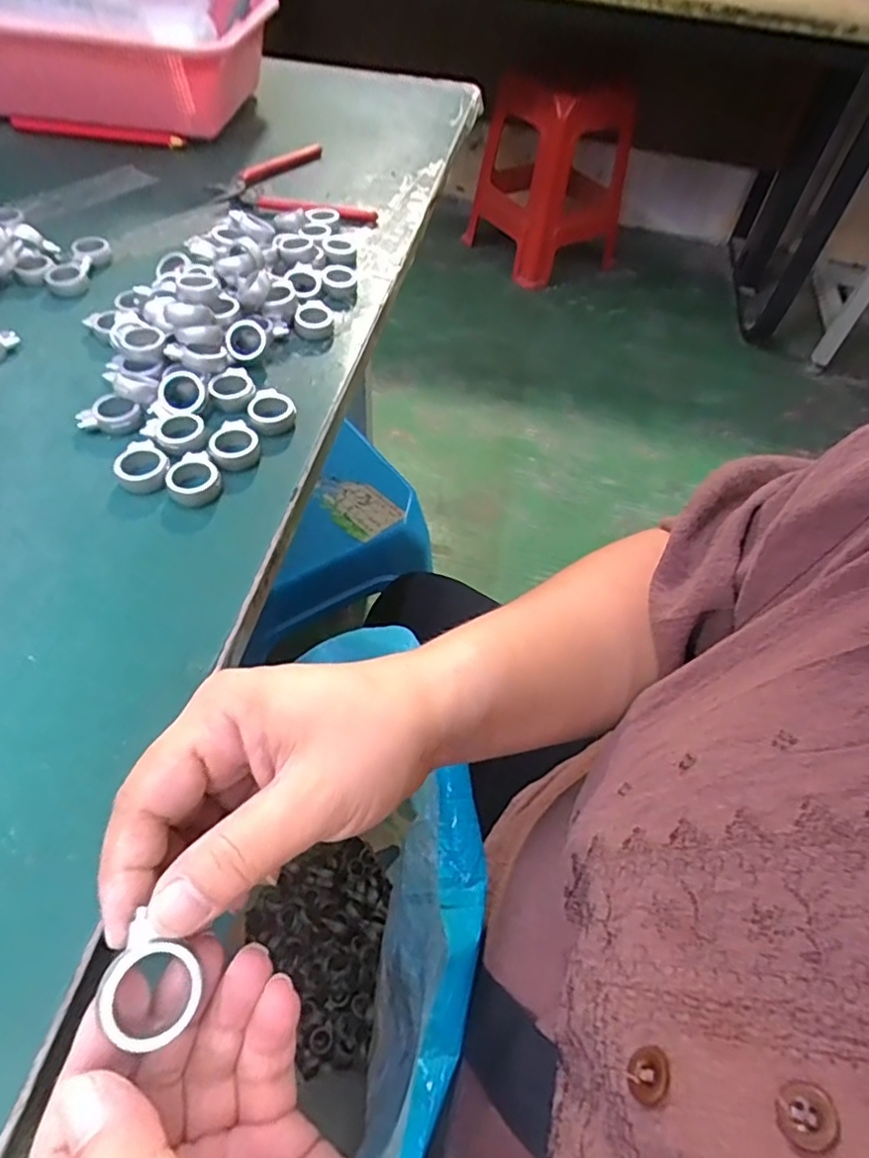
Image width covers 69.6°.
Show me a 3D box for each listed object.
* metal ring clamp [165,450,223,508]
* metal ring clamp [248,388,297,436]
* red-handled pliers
[{"bbox_3d":[-0.124,-0.052,0.322,0.026,0.010,0.033,-15,56,-15],"label":"metal ring clamp"},{"bbox_3d":[-0.092,-0.095,0.356,0.026,0.010,0.030,-12,55,-14],"label":"metal ring clamp"},{"bbox_3d":[-0.126,-0.336,0.535,0.106,0.014,0.144,-20,57,-19],"label":"red-handled pliers"}]

